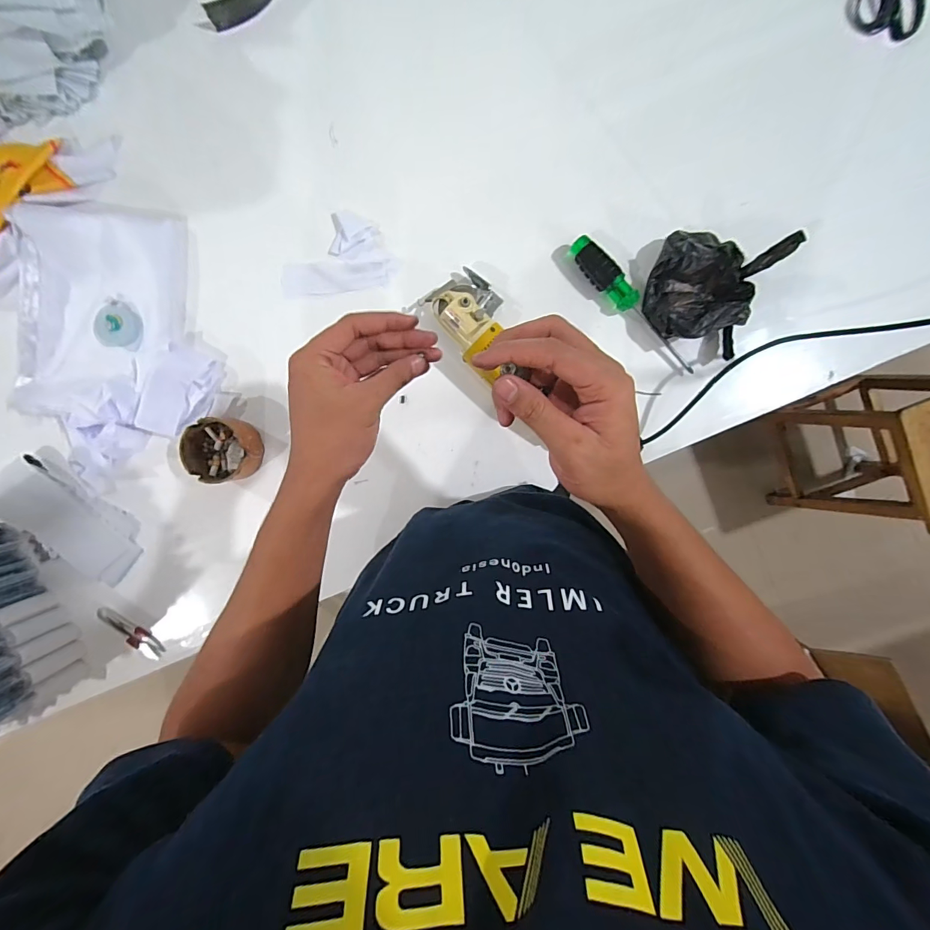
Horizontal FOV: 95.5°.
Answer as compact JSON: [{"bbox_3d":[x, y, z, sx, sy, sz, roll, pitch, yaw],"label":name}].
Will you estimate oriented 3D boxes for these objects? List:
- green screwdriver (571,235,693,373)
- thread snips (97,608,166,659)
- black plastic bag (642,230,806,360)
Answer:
[{"bbox_3d":[0.215,-0.201,0.537,0.034,0.028,0.217,-42,93,4],"label":"green screwdriver"},{"bbox_3d":[-0.477,0.239,0.602,0.106,0.006,0.039,41,95,-2],"label":"thread snips"},{"bbox_3d":[0.304,-0.224,0.524,0.139,0.055,0.150,20,95,-1],"label":"black plastic bag"}]

